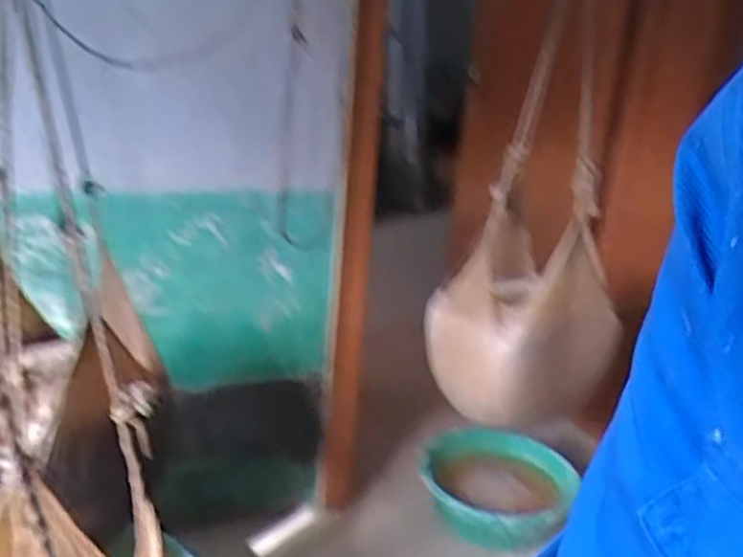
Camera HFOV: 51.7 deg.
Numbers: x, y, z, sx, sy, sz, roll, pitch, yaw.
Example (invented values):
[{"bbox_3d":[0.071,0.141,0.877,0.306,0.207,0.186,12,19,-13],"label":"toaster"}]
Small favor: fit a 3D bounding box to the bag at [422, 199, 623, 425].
[{"bbox_3d":[0.316,0.091,1.698,0.395,0.408,0.306,10,21,19],"label":"bag"}]

